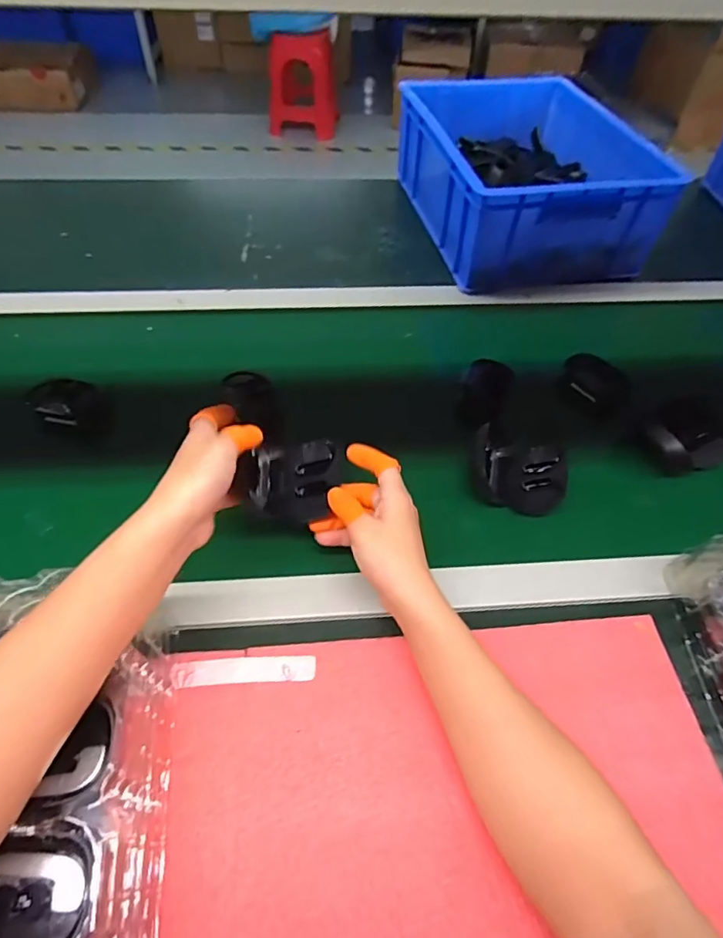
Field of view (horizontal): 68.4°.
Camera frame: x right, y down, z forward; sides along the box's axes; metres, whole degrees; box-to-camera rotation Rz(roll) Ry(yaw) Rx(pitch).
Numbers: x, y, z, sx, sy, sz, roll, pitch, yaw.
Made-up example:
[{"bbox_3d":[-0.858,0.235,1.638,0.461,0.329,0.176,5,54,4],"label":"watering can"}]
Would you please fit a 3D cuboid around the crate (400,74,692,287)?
[{"bbox_3d":[0.257,-0.466,0.845,0.313,0.134,0.386,-9,53,-10],"label":"crate"}]

